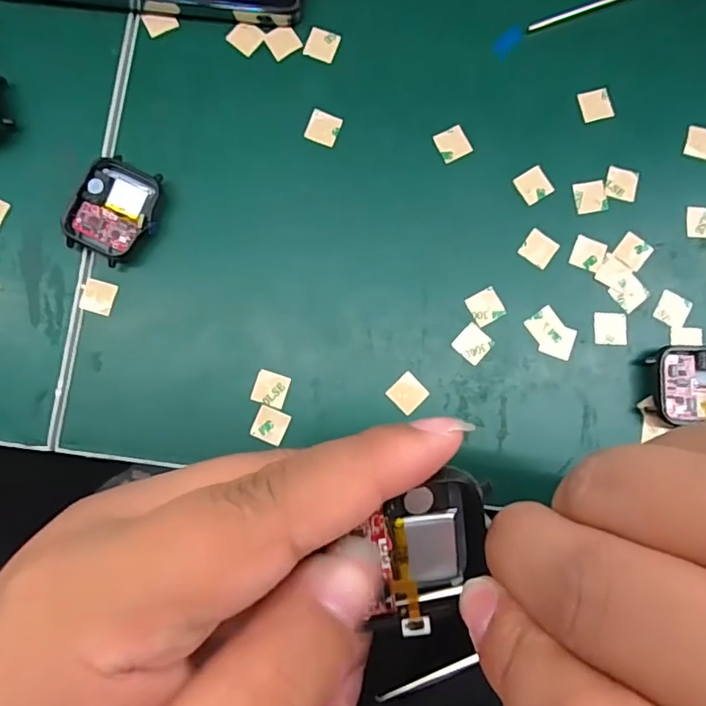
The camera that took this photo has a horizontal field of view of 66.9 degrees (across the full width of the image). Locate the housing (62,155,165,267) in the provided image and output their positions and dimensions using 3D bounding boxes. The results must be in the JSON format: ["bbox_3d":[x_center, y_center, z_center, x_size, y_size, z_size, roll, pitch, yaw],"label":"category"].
[{"bbox_3d":[-0.113,-0.068,0.255,0.038,0.010,0.046,25,85,1],"label":"housing"}]

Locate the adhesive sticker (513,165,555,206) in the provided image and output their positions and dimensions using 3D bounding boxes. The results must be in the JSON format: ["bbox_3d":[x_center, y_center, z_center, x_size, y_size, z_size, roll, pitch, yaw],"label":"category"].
[{"bbox_3d":[0.090,-0.083,0.265,0.016,0.004,0.016,-31,86,-2],"label":"adhesive sticker"}]

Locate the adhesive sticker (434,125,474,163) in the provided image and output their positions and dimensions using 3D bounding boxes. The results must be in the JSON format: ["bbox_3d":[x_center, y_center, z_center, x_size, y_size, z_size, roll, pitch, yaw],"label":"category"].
[{"bbox_3d":[0.050,-0.104,0.265,0.016,0.004,0.016,-28,86,-3],"label":"adhesive sticker"}]

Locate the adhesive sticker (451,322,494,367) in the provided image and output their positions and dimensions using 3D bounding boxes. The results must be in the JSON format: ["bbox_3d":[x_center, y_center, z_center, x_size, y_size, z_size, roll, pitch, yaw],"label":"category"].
[{"bbox_3d":[0.058,-0.004,0.256,0.016,0.004,0.015,43,85,5],"label":"adhesive sticker"}]

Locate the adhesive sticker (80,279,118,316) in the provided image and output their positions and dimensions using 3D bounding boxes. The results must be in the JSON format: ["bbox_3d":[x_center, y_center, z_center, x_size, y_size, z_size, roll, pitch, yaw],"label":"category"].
[{"bbox_3d":[-0.122,-0.027,0.256,0.016,0.004,0.016,15,80,-5],"label":"adhesive sticker"}]

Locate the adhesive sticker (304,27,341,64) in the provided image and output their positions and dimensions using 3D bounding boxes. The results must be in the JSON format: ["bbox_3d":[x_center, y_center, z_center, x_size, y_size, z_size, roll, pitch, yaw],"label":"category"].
[{"bbox_3d":[-0.015,-0.156,0.270,0.015,0.004,0.016,20,85,-1],"label":"adhesive sticker"}]

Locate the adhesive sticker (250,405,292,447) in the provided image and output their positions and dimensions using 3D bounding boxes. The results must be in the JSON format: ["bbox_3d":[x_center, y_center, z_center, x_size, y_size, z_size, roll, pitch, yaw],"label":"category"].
[{"bbox_3d":[-0.038,0.034,0.251,0.015,0.004,0.016,23,82,-2],"label":"adhesive sticker"}]

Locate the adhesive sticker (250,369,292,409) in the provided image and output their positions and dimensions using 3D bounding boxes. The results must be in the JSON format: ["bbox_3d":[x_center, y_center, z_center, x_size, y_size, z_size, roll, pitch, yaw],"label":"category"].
[{"bbox_3d":[-0.039,0.017,0.253,0.016,0.004,0.016,17,83,-2],"label":"adhesive sticker"}]

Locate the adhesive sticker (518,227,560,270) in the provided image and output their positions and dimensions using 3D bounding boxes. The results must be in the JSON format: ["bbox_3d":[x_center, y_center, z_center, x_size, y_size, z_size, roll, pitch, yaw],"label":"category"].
[{"bbox_3d":[0.091,-0.051,0.260,0.015,0.004,0.016,36,85,2],"label":"adhesive sticker"}]

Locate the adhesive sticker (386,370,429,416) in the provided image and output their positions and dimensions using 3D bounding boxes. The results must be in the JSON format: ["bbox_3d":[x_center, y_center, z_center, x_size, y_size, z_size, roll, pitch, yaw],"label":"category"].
[{"bbox_3d":[0.026,0.019,0.252,0.015,0.004,0.015,45,86,3],"label":"adhesive sticker"}]

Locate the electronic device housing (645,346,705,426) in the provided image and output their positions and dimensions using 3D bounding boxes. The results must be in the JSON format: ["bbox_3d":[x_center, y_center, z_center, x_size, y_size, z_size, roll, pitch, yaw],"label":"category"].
[{"bbox_3d":[0.160,0.015,0.250,0.042,0.013,0.035,0,85,-1],"label":"electronic device housing"}]

